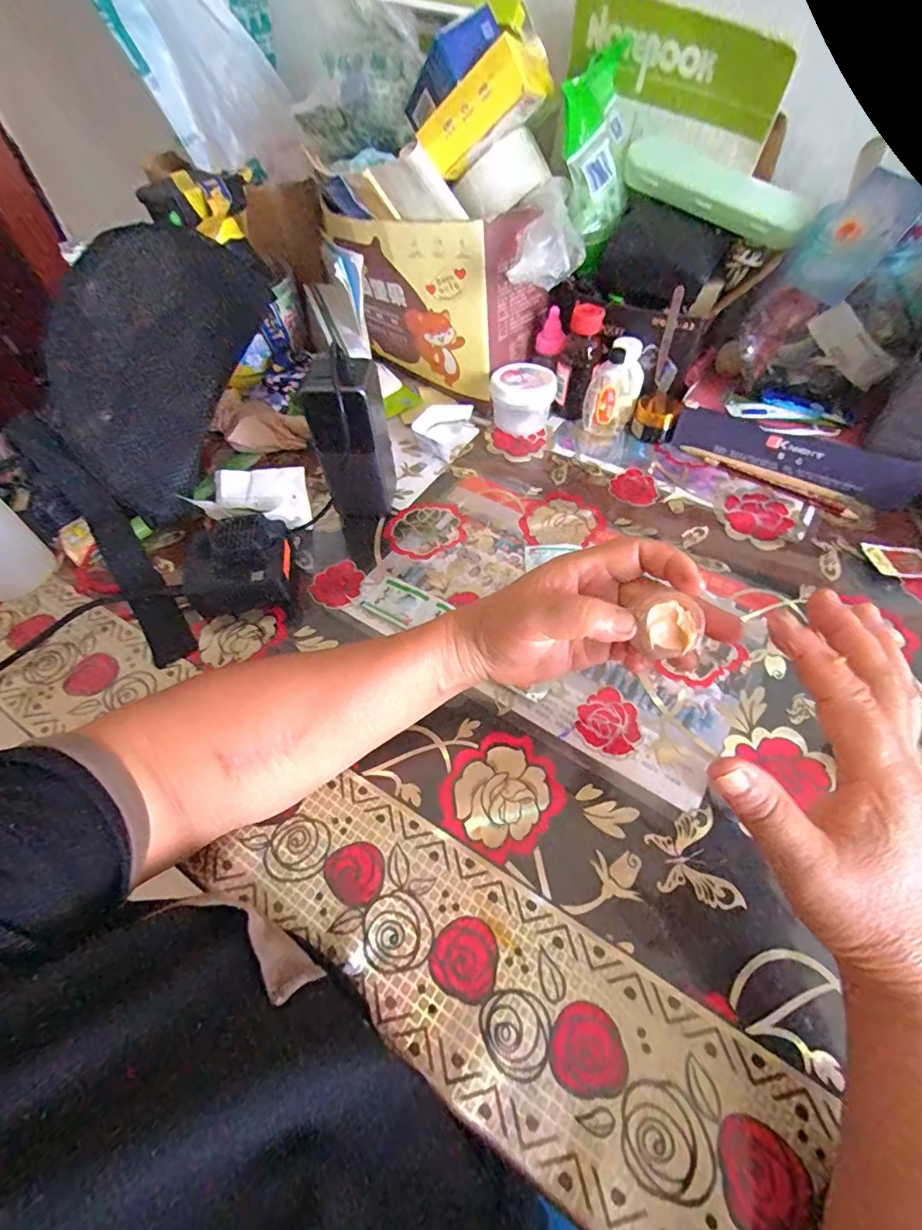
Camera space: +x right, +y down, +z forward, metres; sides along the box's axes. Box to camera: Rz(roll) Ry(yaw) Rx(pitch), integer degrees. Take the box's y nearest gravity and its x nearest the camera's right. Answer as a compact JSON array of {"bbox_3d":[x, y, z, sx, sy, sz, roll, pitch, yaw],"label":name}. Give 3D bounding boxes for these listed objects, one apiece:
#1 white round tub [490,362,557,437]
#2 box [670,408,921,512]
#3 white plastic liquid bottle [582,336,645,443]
[{"bbox_3d":[0.067,-0.235,0.539,0.067,0.054,0.065,4,55,6],"label":"white round tub"},{"bbox_3d":[0.316,-0.153,0.473,0.215,0.046,0.015,25,59,19],"label":"box"},{"bbox_3d":[0.161,-0.235,0.516,0.050,0.088,0.040,12,56,12],"label":"white plastic liquid bottle"}]

